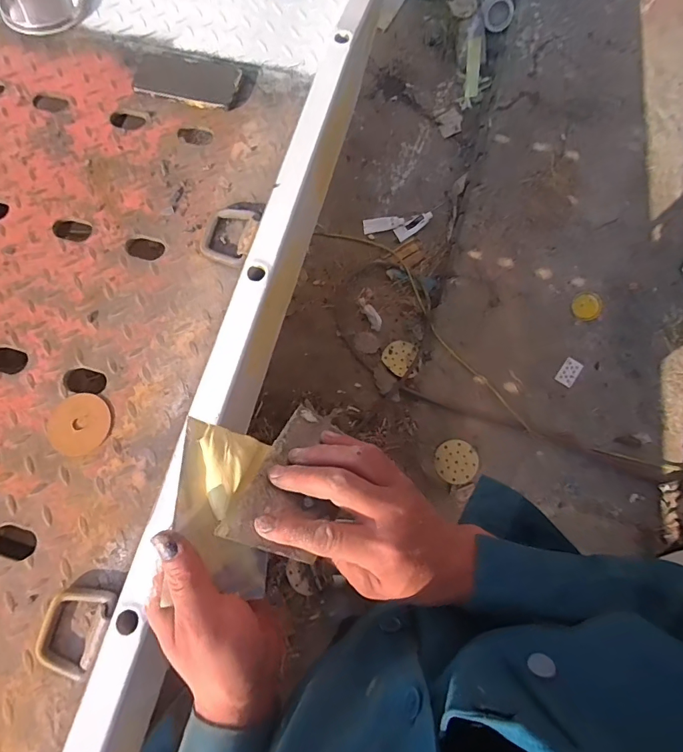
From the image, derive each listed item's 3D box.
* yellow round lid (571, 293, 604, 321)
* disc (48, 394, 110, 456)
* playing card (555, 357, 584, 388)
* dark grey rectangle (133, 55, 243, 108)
[{"bbox_3d":[0.812,-0.228,1.412,0.093,0.010,0.089,0,77,1],"label":"yellow round lid"},{"bbox_3d":[-0.321,0.058,0.524,0.072,0.004,0.074,0,75,1],"label":"disc"},{"bbox_3d":[0.744,-0.012,1.405,0.054,0.007,0.088,34,92,22],"label":"playing card"},{"bbox_3d":[-0.242,-0.460,0.667,0.167,0.008,0.082,14,76,5],"label":"dark grey rectangle"}]

